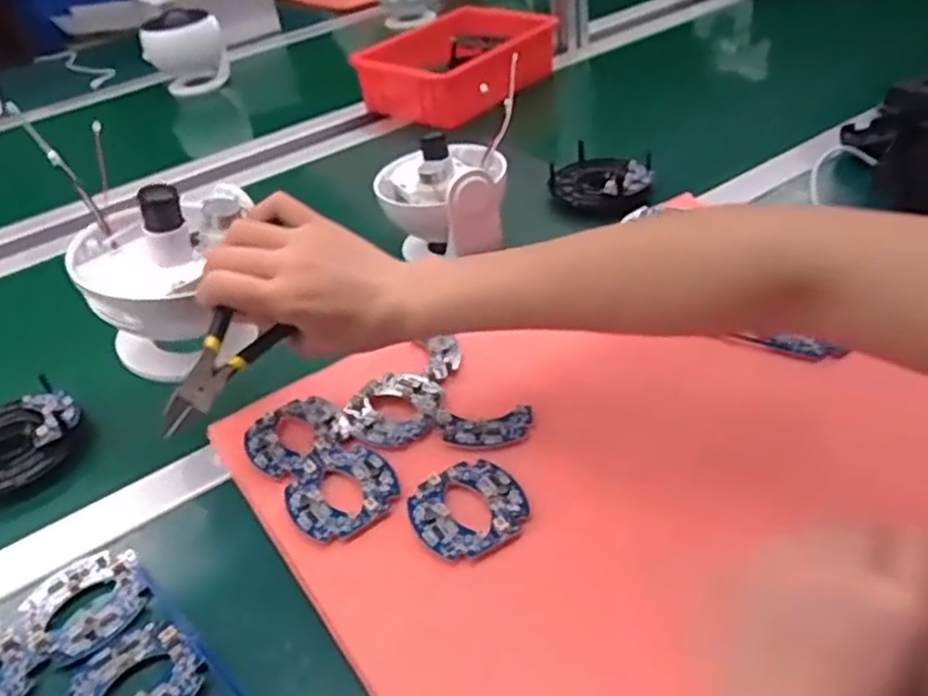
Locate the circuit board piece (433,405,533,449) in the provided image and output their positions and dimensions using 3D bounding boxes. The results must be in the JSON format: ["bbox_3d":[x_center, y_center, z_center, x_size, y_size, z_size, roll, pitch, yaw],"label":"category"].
[{"bbox_3d":[0.013,0.052,0.483,0.061,0.010,0.030,-4,39,6],"label":"circuit board piece"}]

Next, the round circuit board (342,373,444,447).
[{"bbox_3d":[-0.048,0.038,0.509,0.063,0.009,0.064,-6,39,5],"label":"round circuit board"}]

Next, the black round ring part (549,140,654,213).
[{"bbox_3d":[0.136,-0.172,0.736,0.099,0.028,0.091,-4,37,3],"label":"black round ring part"}]

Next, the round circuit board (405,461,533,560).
[{"bbox_3d":[0.003,0.095,0.436,0.064,0.007,0.063,-6,39,5],"label":"round circuit board"}]

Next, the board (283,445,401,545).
[{"bbox_3d":[-0.077,0.087,0.460,0.065,0.006,0.068,-6,39,5],"label":"board"}]

